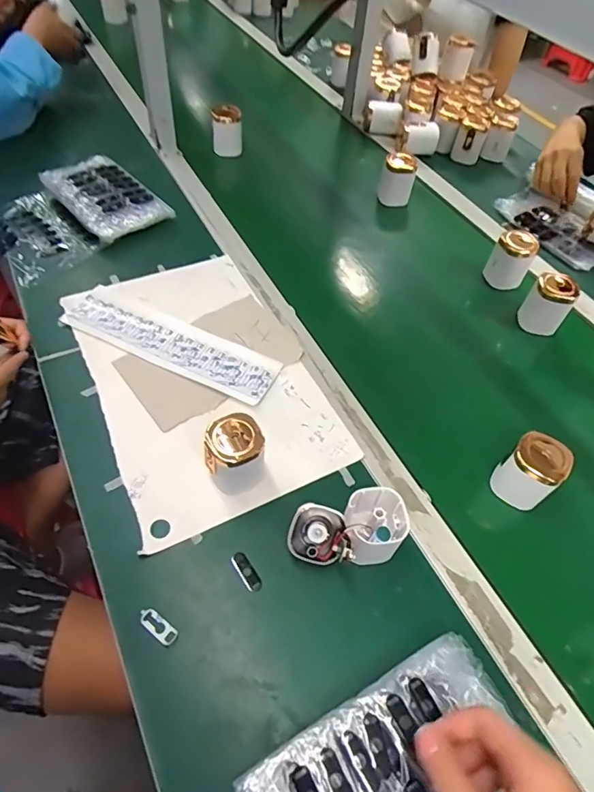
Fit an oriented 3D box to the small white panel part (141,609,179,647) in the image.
[{"bbox_3d":[-0.126,0.210,0.434,0.041,0.005,0.015,33,58,17],"label":"small white panel part"}]

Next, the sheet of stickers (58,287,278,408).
[{"bbox_3d":[-0.175,-0.075,0.636,0.317,0.006,0.081,24,55,11],"label":"sheet of stickers"}]

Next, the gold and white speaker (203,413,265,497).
[{"bbox_3d":[-0.065,0.060,0.502,0.059,0.077,0.059,-3,55,-8],"label":"gold and white speaker"}]

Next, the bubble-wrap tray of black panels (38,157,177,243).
[{"bbox_3d":[-0.303,-0.321,0.760,0.132,0.023,0.193,-35,69,-32],"label":"bubble-wrap tray of black panels"}]

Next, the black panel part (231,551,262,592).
[{"bbox_3d":[-0.050,0.173,0.470,0.015,0.004,0.042,-28,61,-23],"label":"black panel part"}]

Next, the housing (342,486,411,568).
[{"bbox_3d":[0.075,0.129,0.471,0.060,0.066,0.060,3,54,-4],"label":"housing"}]

